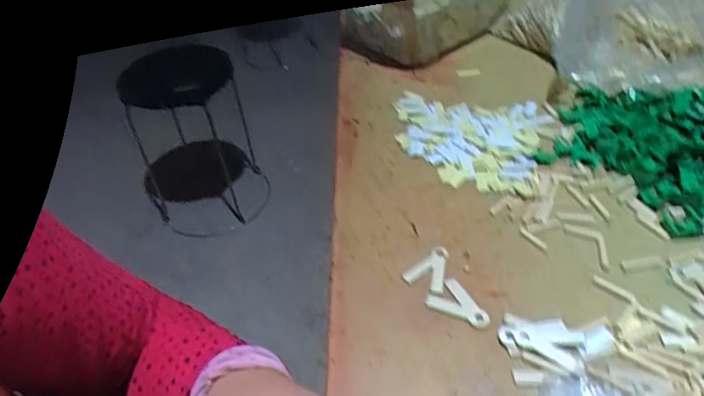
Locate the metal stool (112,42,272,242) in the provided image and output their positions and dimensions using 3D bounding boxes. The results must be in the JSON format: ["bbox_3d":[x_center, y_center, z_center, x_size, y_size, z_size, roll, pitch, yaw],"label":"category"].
[{"bbox_3d":[-0.462,-0.190,1.482,0.338,0.525,0.367,-19,43,-14],"label":"metal stool"}]

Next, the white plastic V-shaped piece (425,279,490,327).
[{"bbox_3d":[0.079,0.078,0.362,0.029,0.004,0.043,-33,49,-29],"label":"white plastic V-shaped piece"}]

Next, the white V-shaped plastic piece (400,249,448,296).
[{"bbox_3d":[0.057,0.055,0.390,0.031,0.004,0.044,8,43,13],"label":"white V-shaped plastic piece"}]

